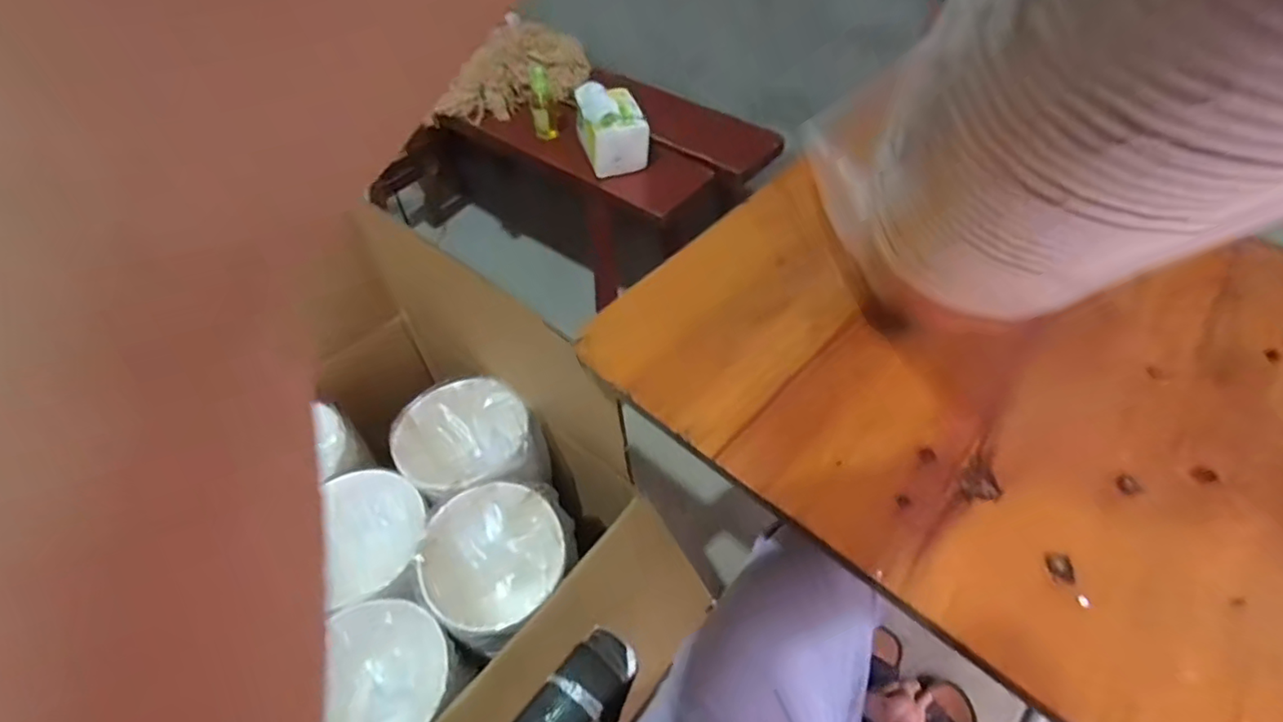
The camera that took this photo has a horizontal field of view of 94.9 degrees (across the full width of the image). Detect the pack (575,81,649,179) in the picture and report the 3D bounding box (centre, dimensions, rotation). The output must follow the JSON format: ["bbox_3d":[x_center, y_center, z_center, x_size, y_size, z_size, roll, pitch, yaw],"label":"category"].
[{"bbox_3d":[-0.052,-0.400,1.023,0.102,0.114,0.126,-13,53,-11],"label":"pack"}]

